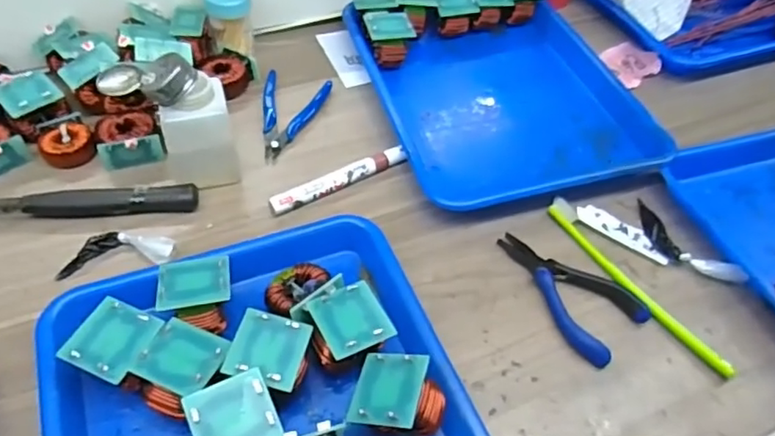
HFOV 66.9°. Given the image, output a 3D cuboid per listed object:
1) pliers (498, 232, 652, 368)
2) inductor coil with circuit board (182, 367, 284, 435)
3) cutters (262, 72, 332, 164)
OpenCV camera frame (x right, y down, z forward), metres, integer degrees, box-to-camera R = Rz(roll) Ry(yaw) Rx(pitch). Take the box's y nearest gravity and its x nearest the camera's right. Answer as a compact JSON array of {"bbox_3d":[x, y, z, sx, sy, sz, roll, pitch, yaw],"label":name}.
[{"bbox_3d":[0.139,0.052,0.461,0.066,0.014,0.122,-30,59,-26],"label":"pliers"},{"bbox_3d":[-0.091,0.127,0.354,0.046,0.045,0.044,-18,54,-19],"label":"inductor coil with circuit board"},{"bbox_3d":[-0.104,-0.100,0.577,0.061,0.014,0.117,14,50,6],"label":"cutters"}]

